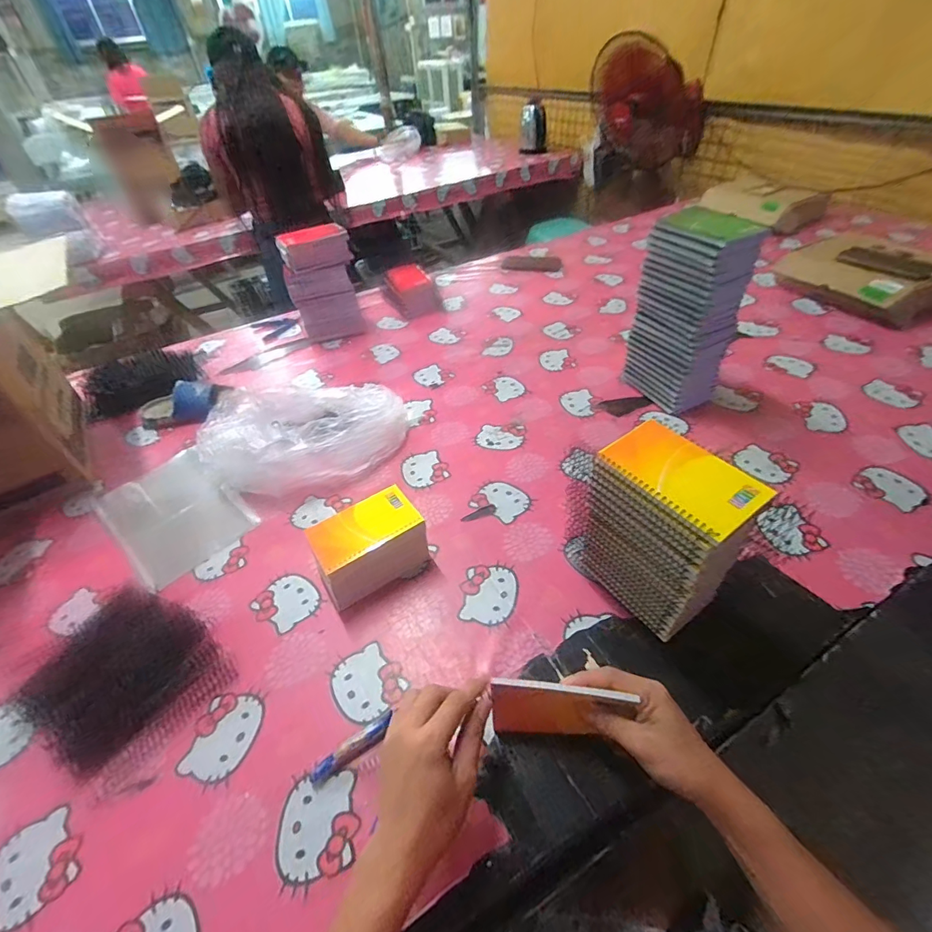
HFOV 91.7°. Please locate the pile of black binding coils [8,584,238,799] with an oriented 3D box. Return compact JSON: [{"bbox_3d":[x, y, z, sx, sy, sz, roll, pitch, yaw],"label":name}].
[{"bbox_3d":[-0.393,0.241,0.523,0.216,0.007,0.167,20,50,25],"label":"pile of black binding coils"}]

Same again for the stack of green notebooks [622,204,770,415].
[{"bbox_3d":[0.352,-0.235,0.724,0.091,0.291,0.137,-23,46,-16],"label":"stack of green notebooks"}]

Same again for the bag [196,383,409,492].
[{"bbox_3d":[-0.256,-0.047,0.740,0.308,0.095,0.181,-11,44,-5],"label":"bag"}]

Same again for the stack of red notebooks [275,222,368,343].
[{"bbox_3d":[-0.322,-0.407,1.032,0.150,0.222,0.100,-18,45,-11],"label":"stack of red notebooks"}]

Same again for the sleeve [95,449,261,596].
[{"bbox_3d":[-0.456,0.070,0.708,0.251,0.008,0.159,30,55,32],"label":"sleeve"}]

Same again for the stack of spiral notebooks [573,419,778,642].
[{"bbox_3d":[0.200,0.073,0.484,0.088,0.210,0.145,-28,48,-21],"label":"stack of spiral notebooks"}]

